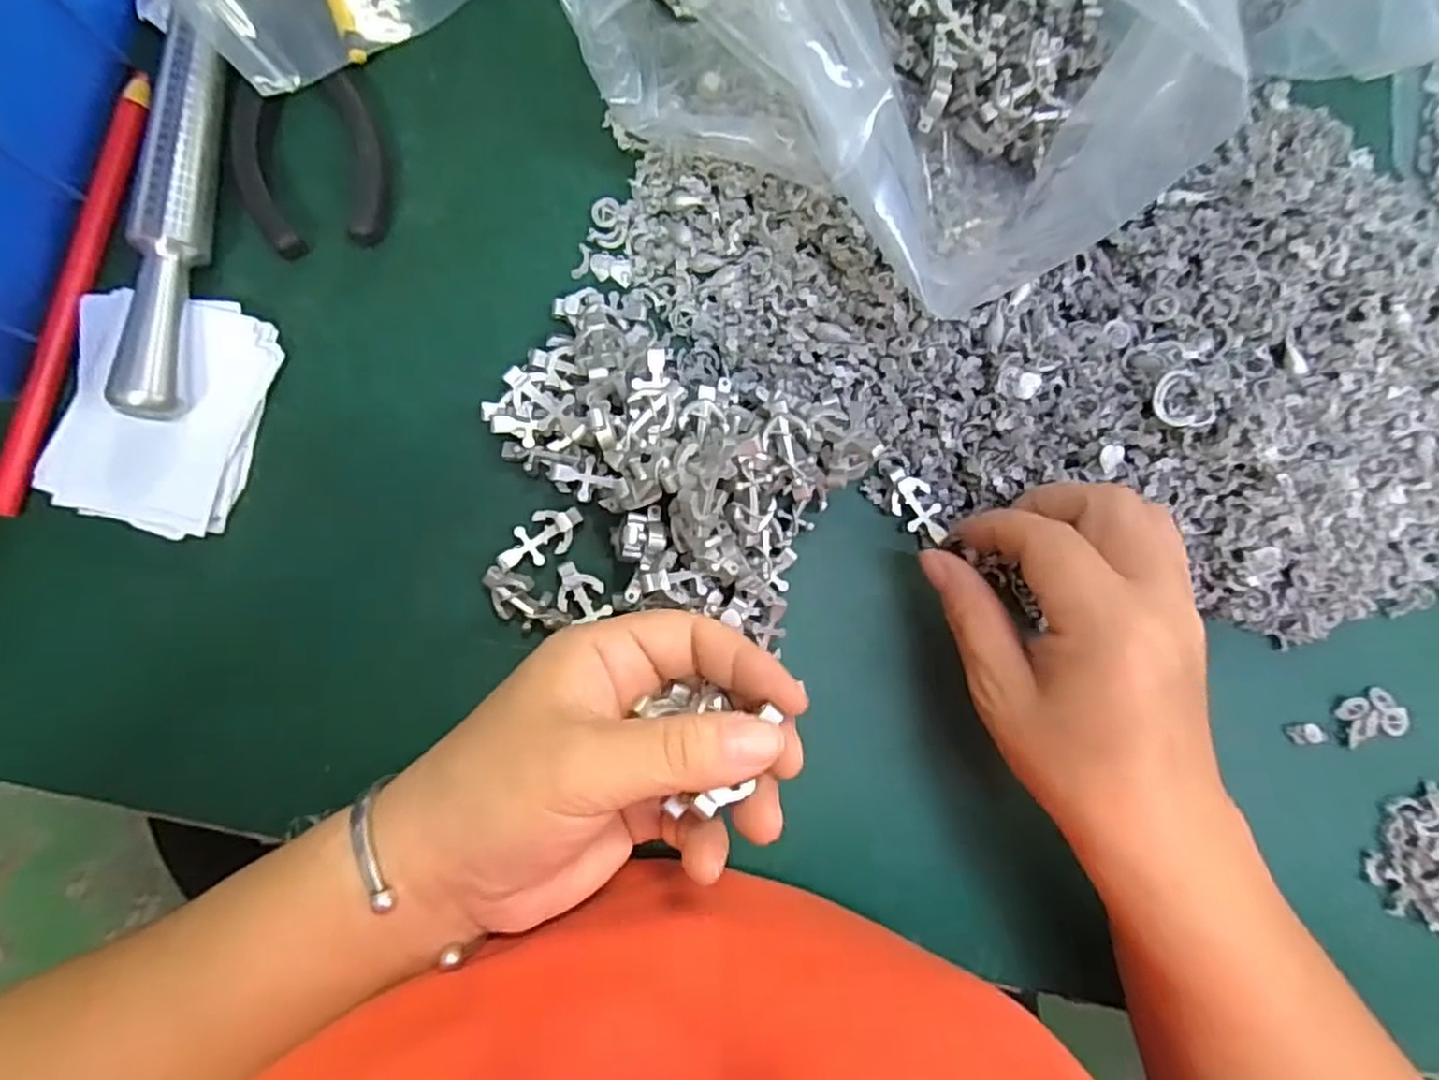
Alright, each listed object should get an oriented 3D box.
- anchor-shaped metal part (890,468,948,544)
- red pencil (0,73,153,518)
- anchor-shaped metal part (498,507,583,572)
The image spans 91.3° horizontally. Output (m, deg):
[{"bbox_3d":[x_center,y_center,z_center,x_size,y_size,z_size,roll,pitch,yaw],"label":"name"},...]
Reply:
[{"bbox_3d":[0.081,-0.014,0.287,0.018,0.006,0.033,-36,96,-6],"label":"anchor-shaped metal part"},{"bbox_3d":[-0.235,-0.090,0.256,0.012,0.009,0.165,15,87,-5],"label":"red pencil"},{"bbox_3d":[-0.069,0.000,0.272,0.034,0.008,0.017,-42,92,-6],"label":"anchor-shaped metal part"}]

